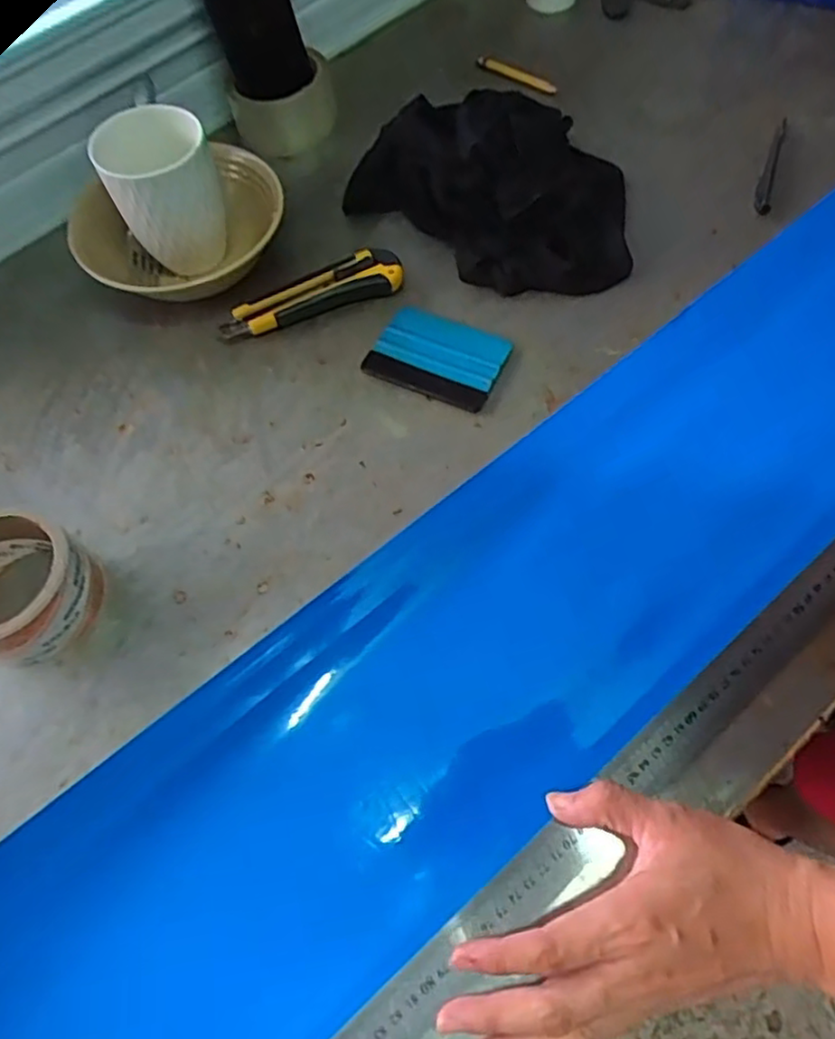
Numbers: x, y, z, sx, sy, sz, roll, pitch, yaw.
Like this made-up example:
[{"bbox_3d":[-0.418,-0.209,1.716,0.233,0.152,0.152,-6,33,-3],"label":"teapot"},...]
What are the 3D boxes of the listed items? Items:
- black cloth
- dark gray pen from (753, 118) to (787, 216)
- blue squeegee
[{"bbox_3d":[0.088,-0.296,0.569,0.240,0.057,0.209,34,69,18],"label":"black cloth"},{"bbox_3d":[0.310,-0.311,0.591,0.013,0.015,0.115,17,65,11],"label":"dark gray pen"},{"bbox_3d":[0.016,-0.126,0.513,0.095,0.009,0.072,23,66,14],"label":"blue squeegee"}]

